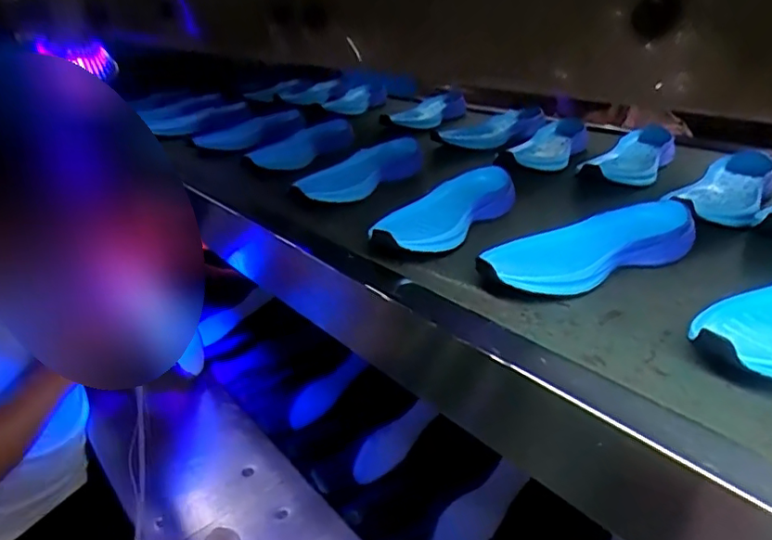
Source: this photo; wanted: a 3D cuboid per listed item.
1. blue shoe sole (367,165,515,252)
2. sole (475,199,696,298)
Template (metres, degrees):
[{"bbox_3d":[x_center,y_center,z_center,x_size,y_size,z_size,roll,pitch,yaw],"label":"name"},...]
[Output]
[{"bbox_3d":[0.071,-0.071,0.689,0.089,0.048,0.227,19,33,36],"label":"blue shoe sole"},{"bbox_3d":[0.206,-0.021,0.581,0.244,0.043,0.092,-14,29,-23],"label":"sole"}]

